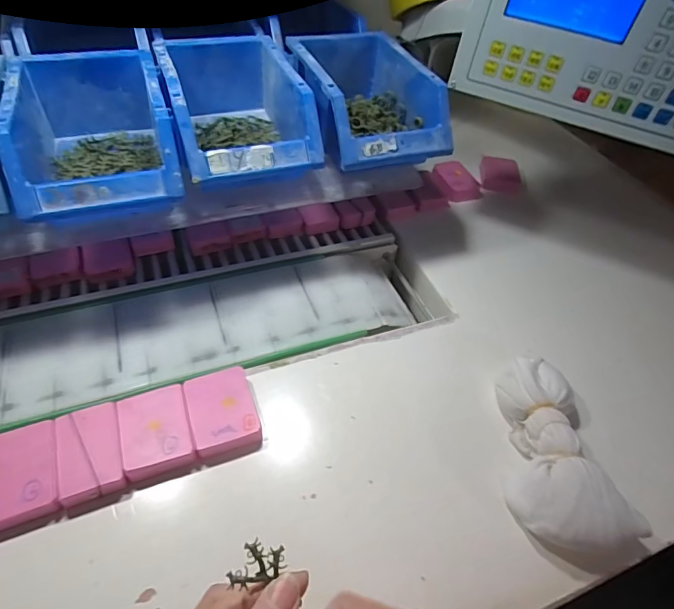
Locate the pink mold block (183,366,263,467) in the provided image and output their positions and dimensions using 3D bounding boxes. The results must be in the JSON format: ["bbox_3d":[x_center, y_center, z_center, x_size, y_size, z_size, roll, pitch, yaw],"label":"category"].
[{"bbox_3d":[-0.098,0.093,0.387,0.053,0.019,0.074,-14,53,-17],"label":"pink mold block"}]

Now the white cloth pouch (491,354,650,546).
[{"bbox_3d":[0.176,0.117,0.379,0.082,0.042,0.159,-3,50,-9],"label":"white cloth pouch"}]

